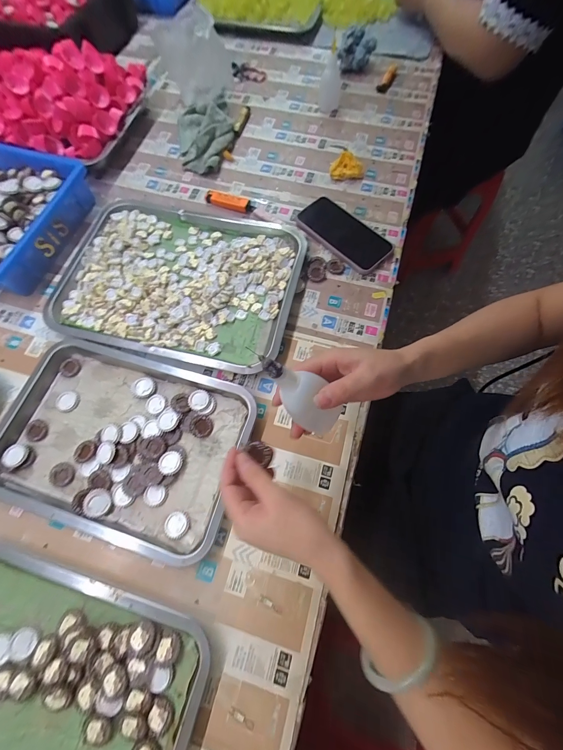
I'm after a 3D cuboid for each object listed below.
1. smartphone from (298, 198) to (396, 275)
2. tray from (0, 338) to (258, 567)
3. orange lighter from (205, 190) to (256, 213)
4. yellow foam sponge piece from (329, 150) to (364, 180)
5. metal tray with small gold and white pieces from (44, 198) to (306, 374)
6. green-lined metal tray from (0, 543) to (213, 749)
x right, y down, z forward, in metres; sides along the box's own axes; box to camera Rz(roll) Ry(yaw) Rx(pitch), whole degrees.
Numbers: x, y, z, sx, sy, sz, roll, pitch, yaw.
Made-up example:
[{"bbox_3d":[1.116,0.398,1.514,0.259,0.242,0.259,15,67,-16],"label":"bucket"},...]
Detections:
[{"bbox_3d":[0.101,-0.227,0.473,0.153,0.015,0.079,42,76,15],"label":"smartphone"},{"bbox_3d":[-0.203,0.079,0.371,0.301,0.021,0.204,16,71,7],"label":"tray"},{"bbox_3d":[-0.091,-0.298,0.508,0.088,0.013,0.024,21,72,9],"label":"orange lighter"},{"bbox_3d":[0.112,-0.363,0.512,0.054,0.025,0.038,-8,70,-1],"label":"yellow foam sponge piece"},{"bbox_3d":[-0.169,-0.150,0.452,0.374,0.023,0.259,13,71,6],"label":"metal tray with small gold and white pieces"},{"bbox_3d":[-0.235,0.310,0.286,0.298,0.022,0.204,15,71,7],"label":"green-lined metal tray"}]

